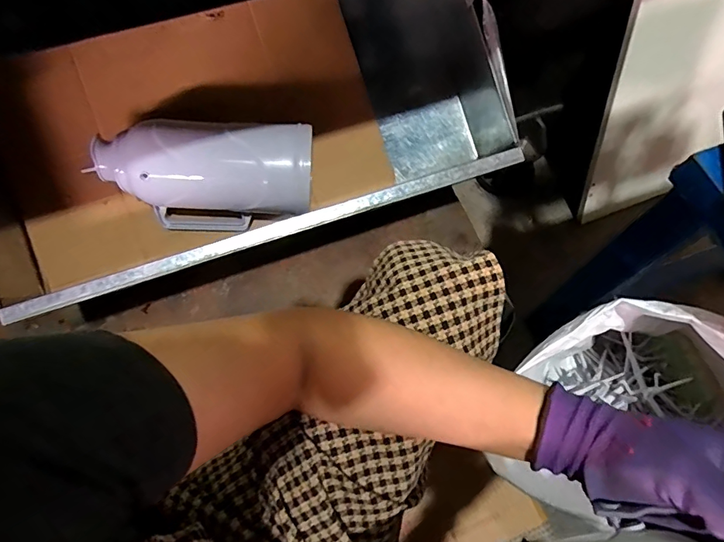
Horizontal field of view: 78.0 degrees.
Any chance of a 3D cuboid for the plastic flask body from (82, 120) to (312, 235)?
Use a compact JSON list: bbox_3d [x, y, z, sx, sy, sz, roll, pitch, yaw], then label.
[{"bbox_3d":[-0.256,-0.165,0.796,0.376,0.171,0.119,-2,67,0],"label":"plastic flask body"}]

